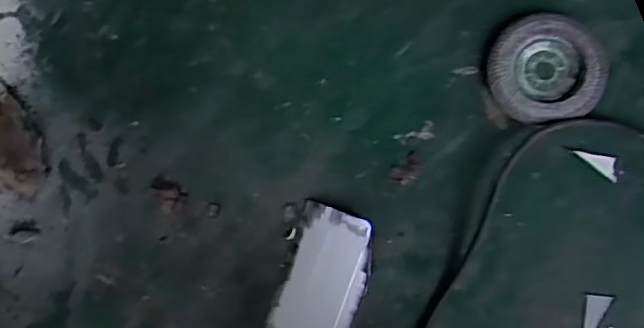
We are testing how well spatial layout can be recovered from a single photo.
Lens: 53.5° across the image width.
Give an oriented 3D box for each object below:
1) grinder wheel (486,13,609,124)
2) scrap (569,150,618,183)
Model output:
[{"bbox_3d":[0.189,-0.080,0.536,0.091,0.017,0.088,-1,85,8],"label":"grinder wheel"},{"bbox_3d":[0.231,-0.003,0.531,0.042,0.004,0.016,39,91,9],"label":"scrap"}]

